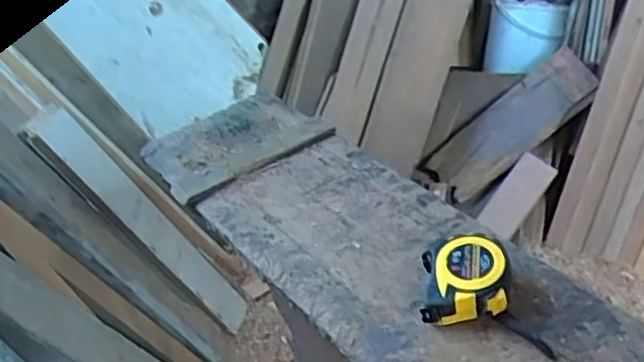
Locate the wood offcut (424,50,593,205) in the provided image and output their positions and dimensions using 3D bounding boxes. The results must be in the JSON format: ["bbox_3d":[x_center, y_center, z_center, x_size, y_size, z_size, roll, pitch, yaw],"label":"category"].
[{"bbox_3d":[0.415,-0.126,1.442,0.387,0.031,0.125,-39,72,7],"label":"wood offcut"}]

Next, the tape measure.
[{"bbox_3d":[0.115,0.077,0.535,0.067,0.040,0.071,3,36,8],"label":"tape measure"}]

